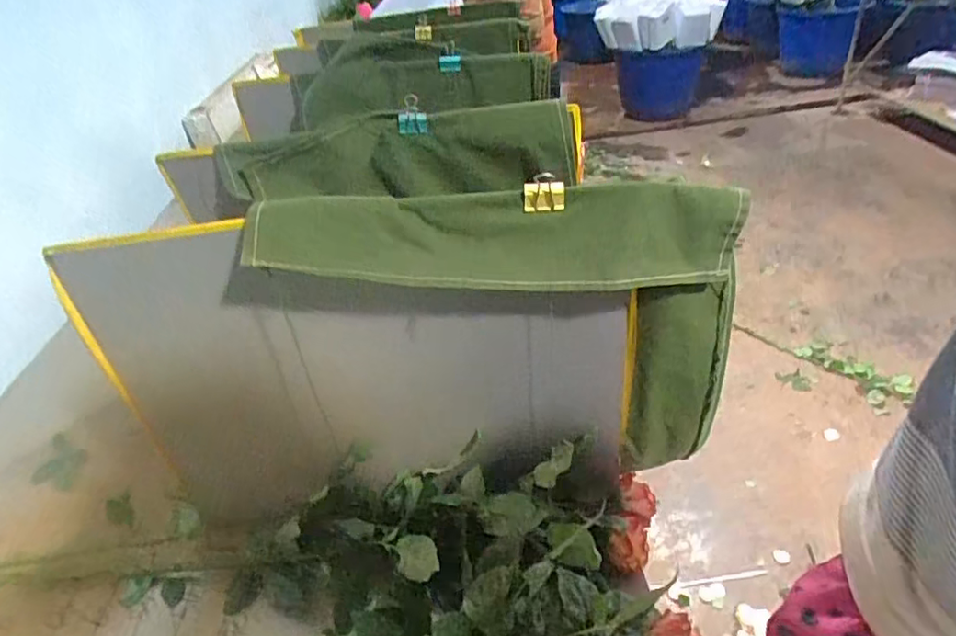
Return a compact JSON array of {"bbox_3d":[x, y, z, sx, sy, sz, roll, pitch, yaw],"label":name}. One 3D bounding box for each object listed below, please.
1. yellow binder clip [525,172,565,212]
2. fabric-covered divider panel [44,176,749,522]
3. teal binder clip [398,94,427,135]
[{"bbox_3d":[0.054,-0.101,0.482,0.032,0.038,0.017,-6,33,2],"label":"yellow binder clip"},{"bbox_3d":[-0.054,0.053,0.582,0.596,0.345,0.061,-6,32,1],"label":"fabric-covered divider panel"},{"bbox_3d":[-0.075,-0.236,0.690,0.034,0.049,0.016,4,56,4],"label":"teal binder clip"}]

